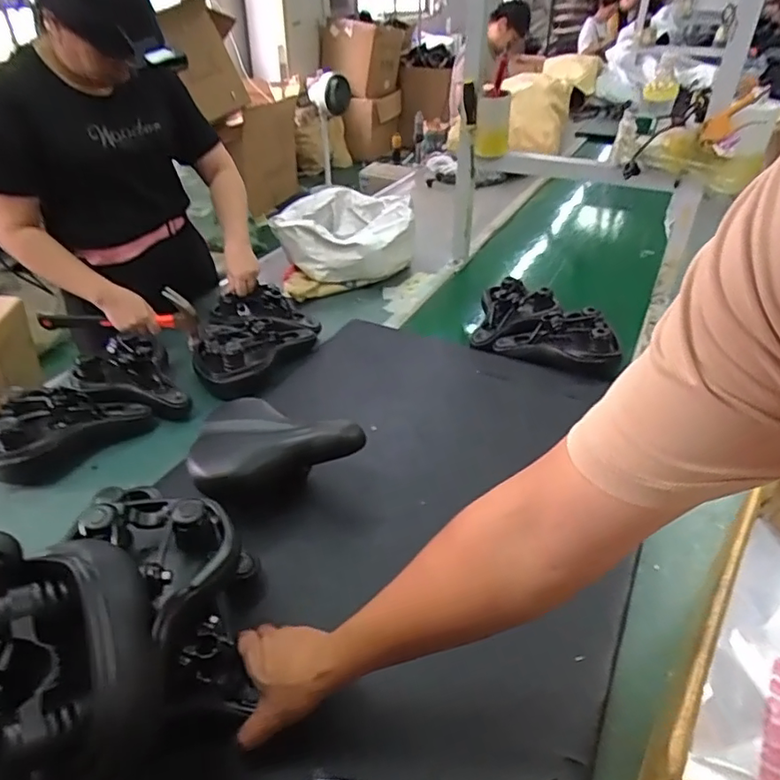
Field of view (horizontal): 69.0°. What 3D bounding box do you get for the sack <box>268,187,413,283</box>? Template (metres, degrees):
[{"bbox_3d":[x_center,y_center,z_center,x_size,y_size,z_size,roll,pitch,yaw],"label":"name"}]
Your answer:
[{"bbox_3d":[-0.120,-0.412,1.536,0.352,0.169,0.294,-23,41,-28],"label":"sack"}]

